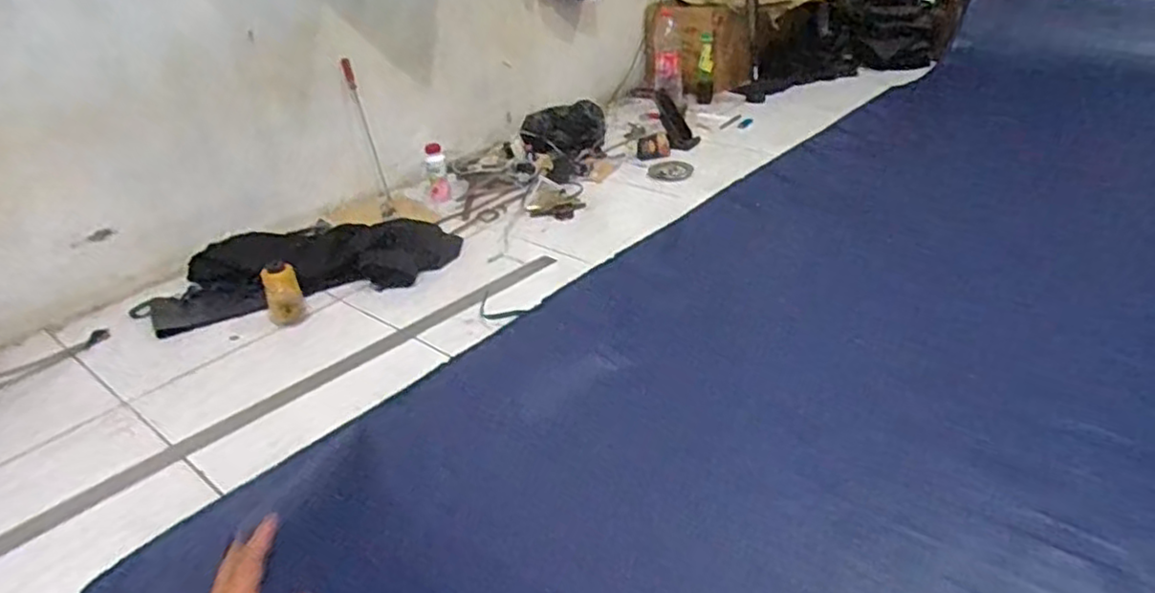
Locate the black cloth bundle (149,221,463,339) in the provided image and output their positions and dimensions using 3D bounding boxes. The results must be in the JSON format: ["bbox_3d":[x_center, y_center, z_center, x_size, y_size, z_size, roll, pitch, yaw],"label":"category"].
[{"bbox_3d":[-0.546,-0.073,1.455,0.602,0.053,0.322,-12,31,-13],"label":"black cloth bundle"}]

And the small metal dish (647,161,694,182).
[{"bbox_3d":[0.249,-0.339,1.889,0.114,0.009,0.109,3,31,13],"label":"small metal dish"}]

